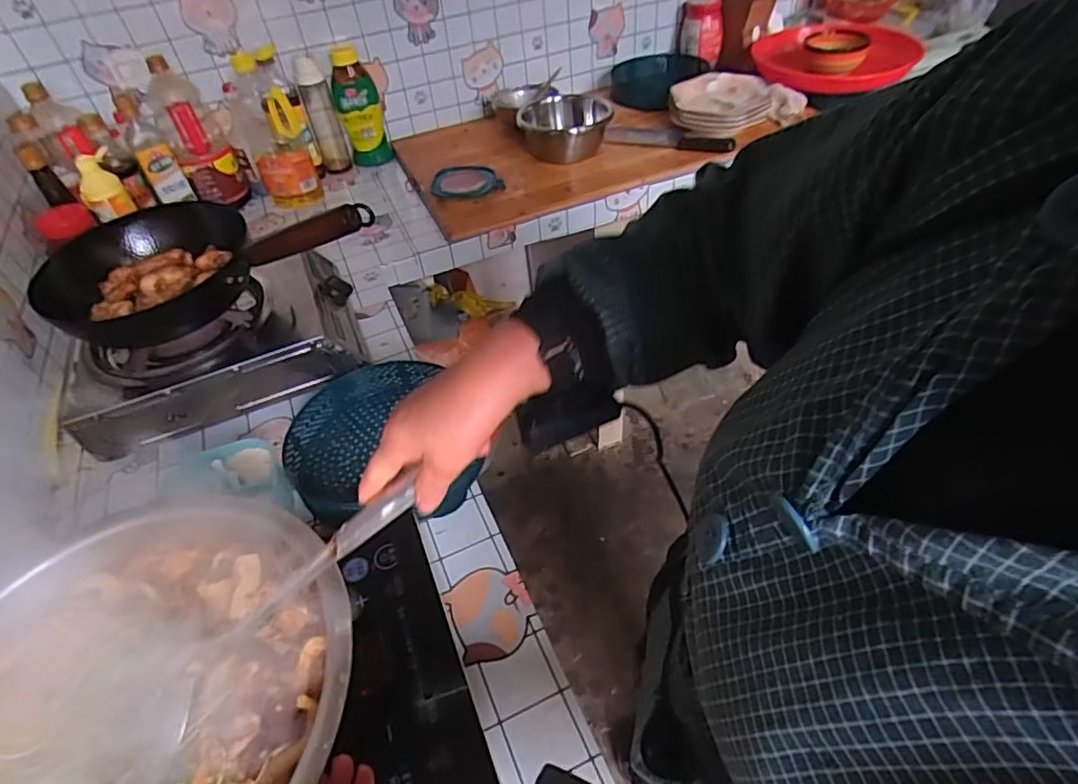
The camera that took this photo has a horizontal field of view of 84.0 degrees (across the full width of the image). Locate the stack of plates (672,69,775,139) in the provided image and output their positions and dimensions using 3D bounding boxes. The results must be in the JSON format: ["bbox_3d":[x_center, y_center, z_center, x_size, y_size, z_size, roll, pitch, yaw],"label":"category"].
[{"bbox_3d":[0.378,-0.615,1.270,0.199,0.058,0.179,1,46,7],"label":"stack of plates"}]

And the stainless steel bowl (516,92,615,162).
[{"bbox_3d":[0.055,-0.541,1.233,0.188,0.084,0.190,-3,45,3],"label":"stainless steel bowl"}]

